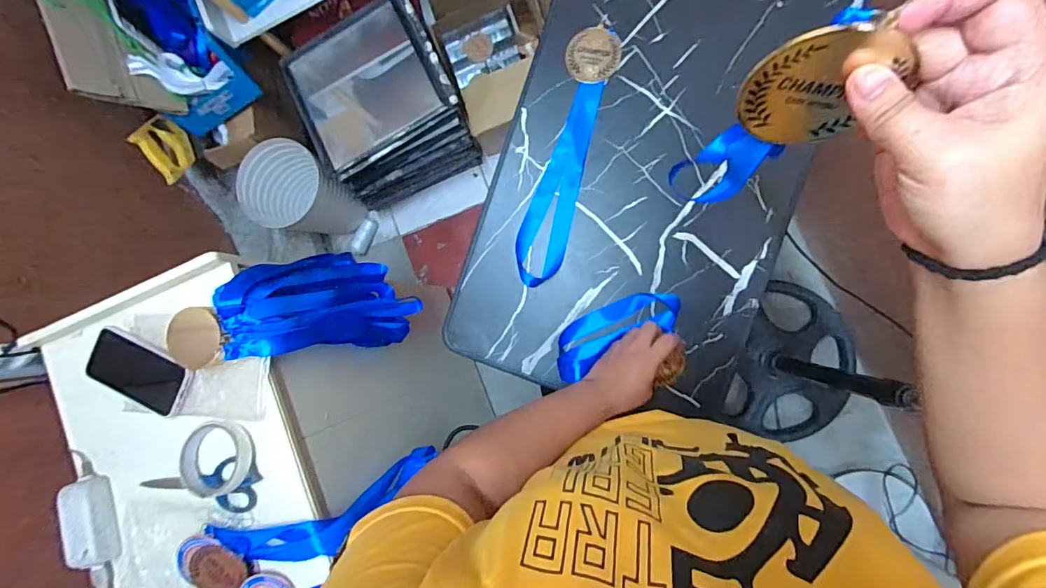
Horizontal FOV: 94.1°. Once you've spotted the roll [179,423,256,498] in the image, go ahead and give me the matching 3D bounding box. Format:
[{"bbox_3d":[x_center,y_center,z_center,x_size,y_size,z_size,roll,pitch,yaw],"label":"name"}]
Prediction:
[{"bbox_3d":[-0.375,0.199,0.588,0.090,0.026,0.084,0,88,8],"label":"roll"}]

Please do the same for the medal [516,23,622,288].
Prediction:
[{"bbox_3d":[0.059,-0.189,0.669,0.069,0.011,0.356,16,91,9],"label":"medal"}]

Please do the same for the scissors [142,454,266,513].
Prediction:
[{"bbox_3d":[-0.398,0.243,0.597,0.153,0.023,0.065,-13,86,8],"label":"scissors"}]

